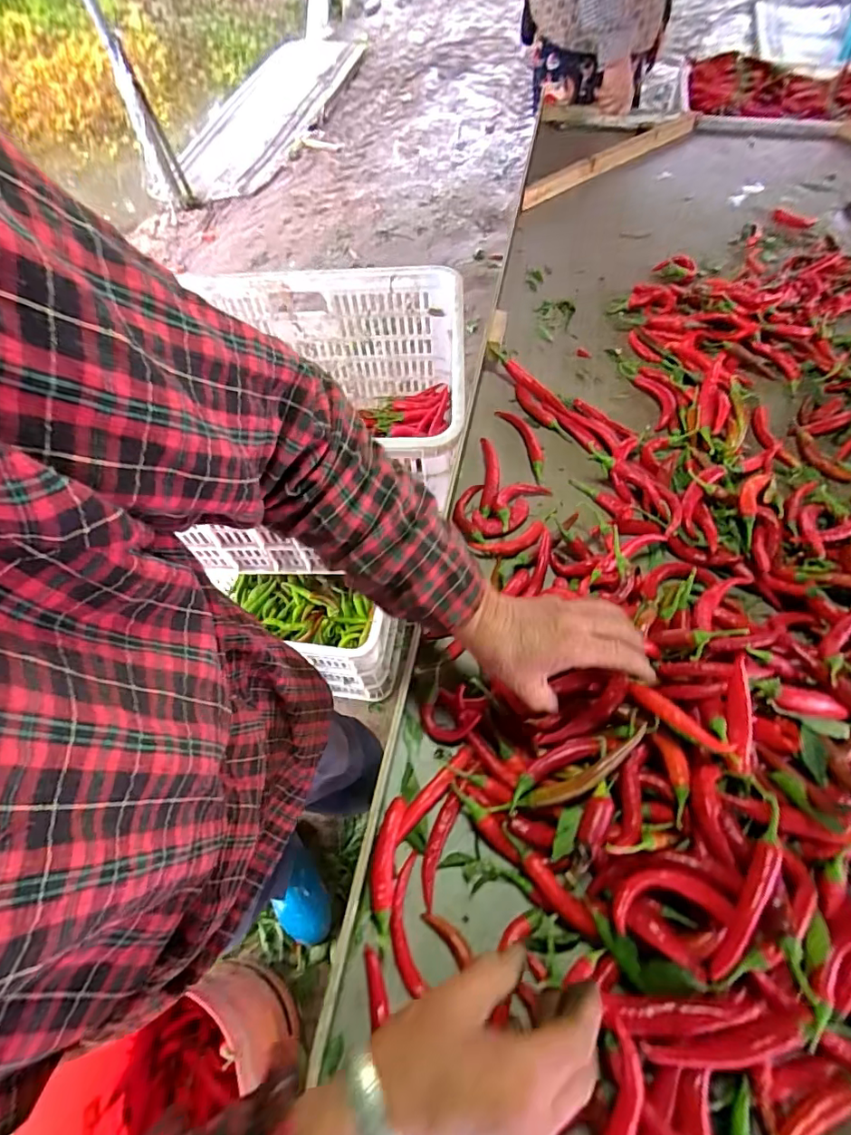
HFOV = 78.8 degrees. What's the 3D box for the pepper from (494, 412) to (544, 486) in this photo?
[{"bbox_3d":[0.140,-0.170,0.699,0.037,0.013,0.137,-17,60,-7],"label":"pepper"}]

